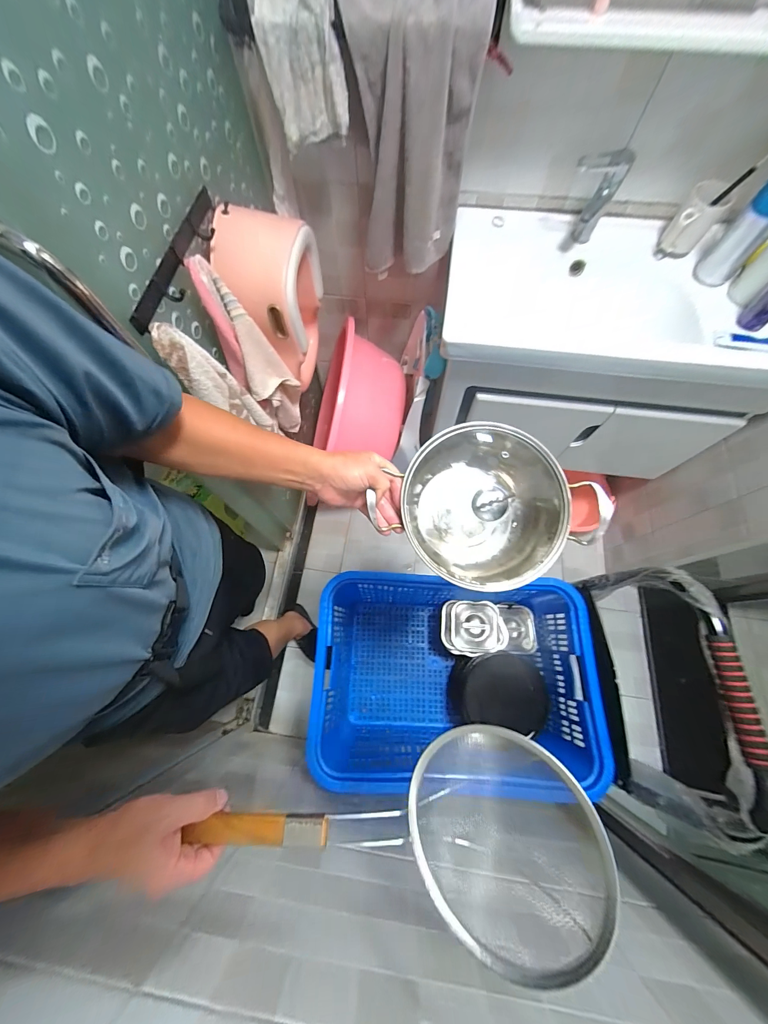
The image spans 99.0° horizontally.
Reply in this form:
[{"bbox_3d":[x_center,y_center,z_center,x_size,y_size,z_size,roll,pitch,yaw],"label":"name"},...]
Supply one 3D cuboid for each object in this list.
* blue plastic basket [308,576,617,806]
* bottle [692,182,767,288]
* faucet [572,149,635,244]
[{"bbox_3d":[0.171,0.432,0.909,0.660,0.343,0.449,2,70,1],"label":"blue plastic basket"},{"bbox_3d":[0.761,-0.596,0.667,0.084,0.219,0.078,39,75,13],"label":"bottle"},{"bbox_3d":[0.457,-0.699,0.729,0.097,0.133,0.132,29,73,10],"label":"faucet"}]

